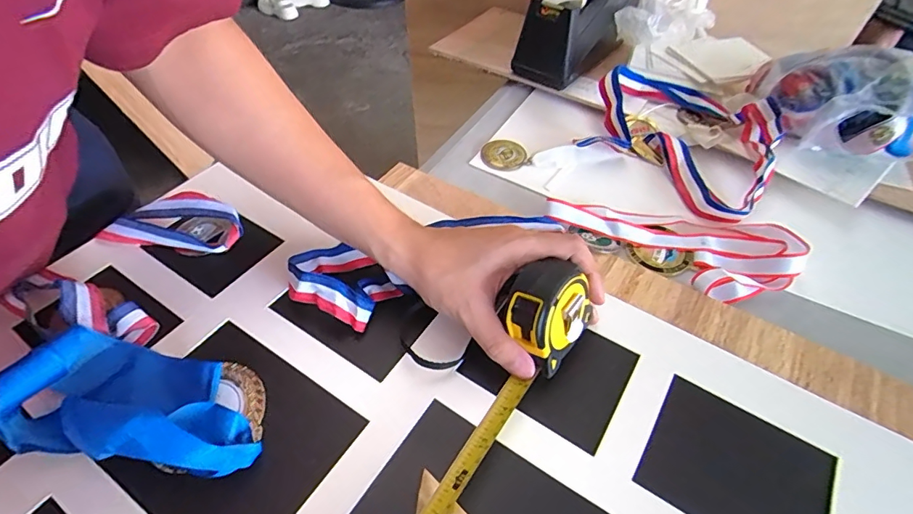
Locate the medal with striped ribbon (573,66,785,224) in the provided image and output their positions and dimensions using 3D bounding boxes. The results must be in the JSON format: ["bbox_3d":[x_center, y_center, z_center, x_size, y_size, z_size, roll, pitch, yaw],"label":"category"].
[{"bbox_3d":[0.244,-0.137,0.515,0.201,0.046,0.163,37,56,26],"label":"medal with striped ribbon"}]

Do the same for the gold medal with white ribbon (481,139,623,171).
[{"bbox_3d":[0.104,-0.115,0.521,0.152,0.016,0.051,-3,44,-12],"label":"gold medal with white ribbon"}]

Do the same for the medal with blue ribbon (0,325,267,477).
[{"bbox_3d":[-0.191,0.088,0.298,0.138,0.048,0.077,8,48,4],"label":"medal with blue ribbon"}]

